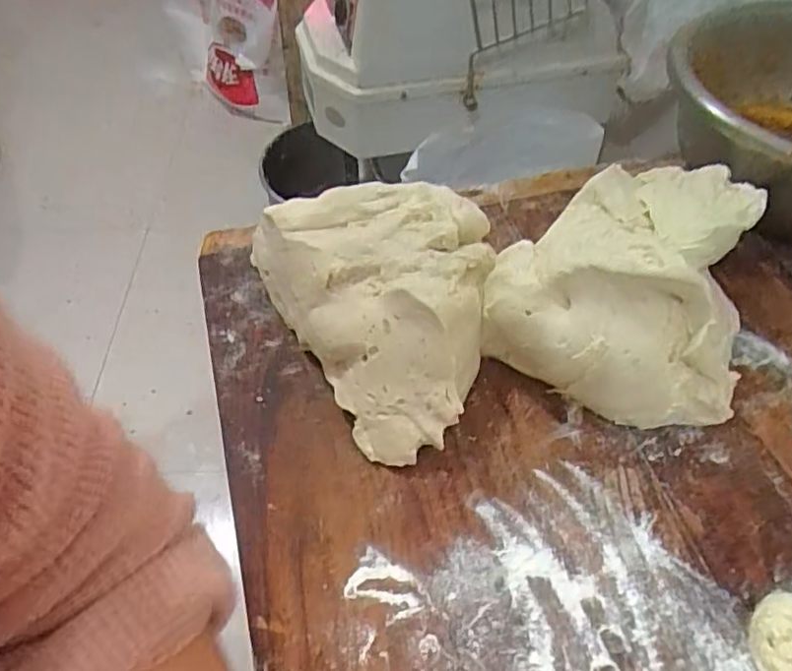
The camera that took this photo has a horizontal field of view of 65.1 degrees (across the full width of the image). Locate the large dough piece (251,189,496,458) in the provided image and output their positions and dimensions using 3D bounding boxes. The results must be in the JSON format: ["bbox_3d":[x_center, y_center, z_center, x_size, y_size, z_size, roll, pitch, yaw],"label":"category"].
[{"bbox_3d":[-0.002,-0.036,0.493,0.158,0.101,0.236,-24,54,-18],"label":"large dough piece"}]

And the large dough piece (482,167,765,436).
[{"bbox_3d":[0.186,-0.047,0.492,0.184,0.130,0.196,23,54,19],"label":"large dough piece"}]

